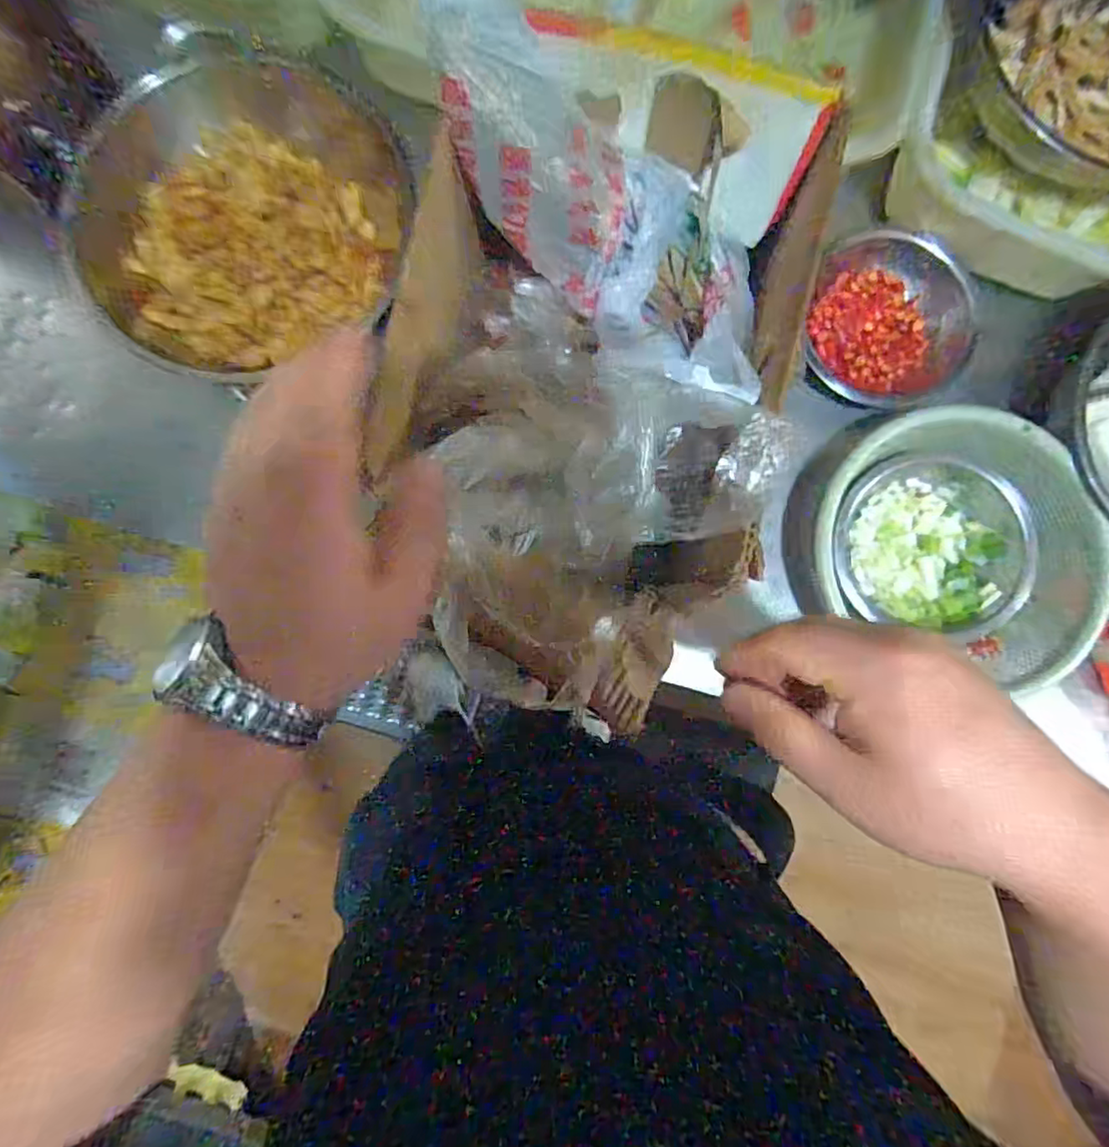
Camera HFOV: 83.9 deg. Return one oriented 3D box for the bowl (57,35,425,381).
[{"bbox_3d":[-0.283,-0.317,0.559,0.255,0.073,0.272,0,86,4],"label":"bowl"}]

